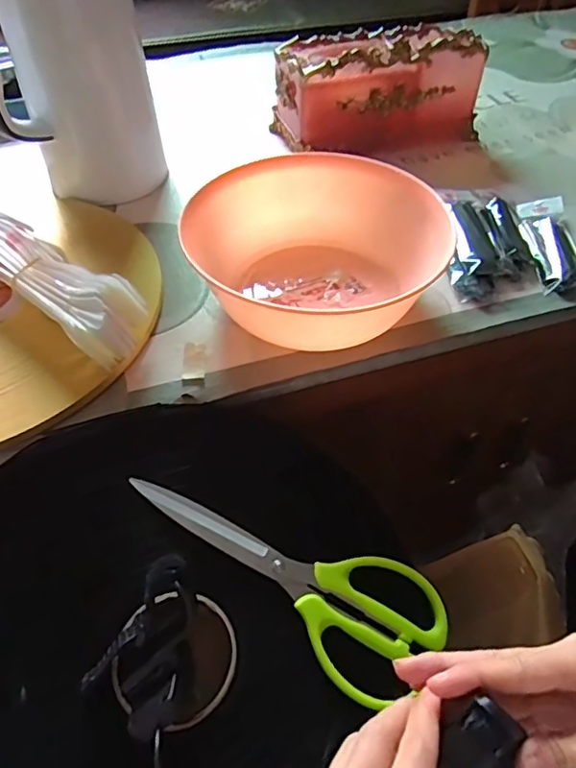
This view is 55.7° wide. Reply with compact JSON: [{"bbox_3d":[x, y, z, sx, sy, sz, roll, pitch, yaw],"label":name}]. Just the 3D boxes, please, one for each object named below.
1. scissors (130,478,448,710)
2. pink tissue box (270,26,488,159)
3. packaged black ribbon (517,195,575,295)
[{"bbox_3d":[-0.004,0.135,0.392,0.239,0.016,0.091,27,54,7],"label":"scissors"},{"bbox_3d":[0.118,-0.408,0.751,0.257,0.125,0.146,-13,51,-11],"label":"pink tissue box"},{"bbox_3d":[0.290,-0.160,0.598,0.054,0.013,0.166,3,49,3],"label":"packaged black ribbon"}]

